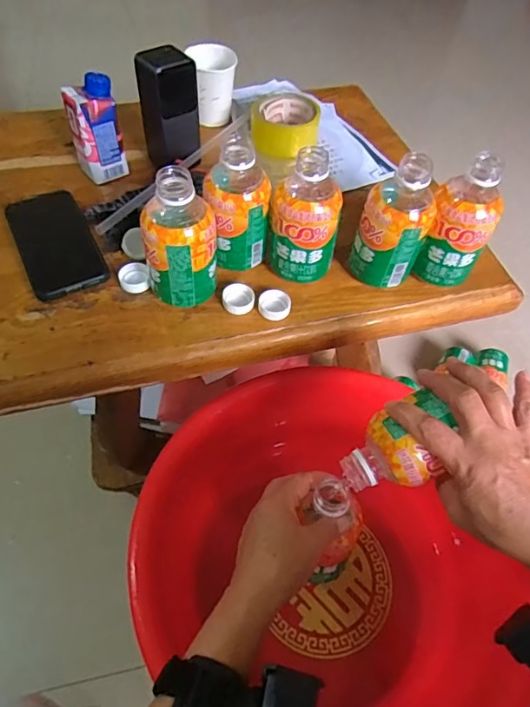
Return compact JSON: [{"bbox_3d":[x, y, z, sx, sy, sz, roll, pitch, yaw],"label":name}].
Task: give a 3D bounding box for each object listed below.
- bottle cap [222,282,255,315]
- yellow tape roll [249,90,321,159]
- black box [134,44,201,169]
[{"bbox_3d":[-0.027,-0.056,0.492,0.032,0.010,0.032,-5,54,-9],"label":"bottle cap"},{"bbox_3d":[0.027,-0.311,0.657,0.091,0.048,0.091,2,53,-3],"label":"yellow tape roll"},{"bbox_3d":[-0.111,-0.285,0.576,0.055,0.125,0.055,-31,62,-25],"label":"black box"}]

